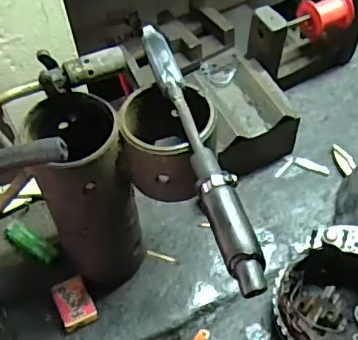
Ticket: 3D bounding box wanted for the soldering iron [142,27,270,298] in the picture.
[{"bbox_3d":[0.016,-0.024,0.478,0.029,0.031,0.273,-16,53,-7],"label":"soldering iron"}]

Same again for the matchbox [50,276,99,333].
[{"bbox_3d":[-0.119,0.152,0.647,0.039,0.017,0.053,-21,54,-10],"label":"matchbox"}]

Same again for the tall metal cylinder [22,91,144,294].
[{"bbox_3d":[-0.093,0.030,0.597,0.094,0.227,0.100,-19,54,-9],"label":"tall metal cylinder"}]

